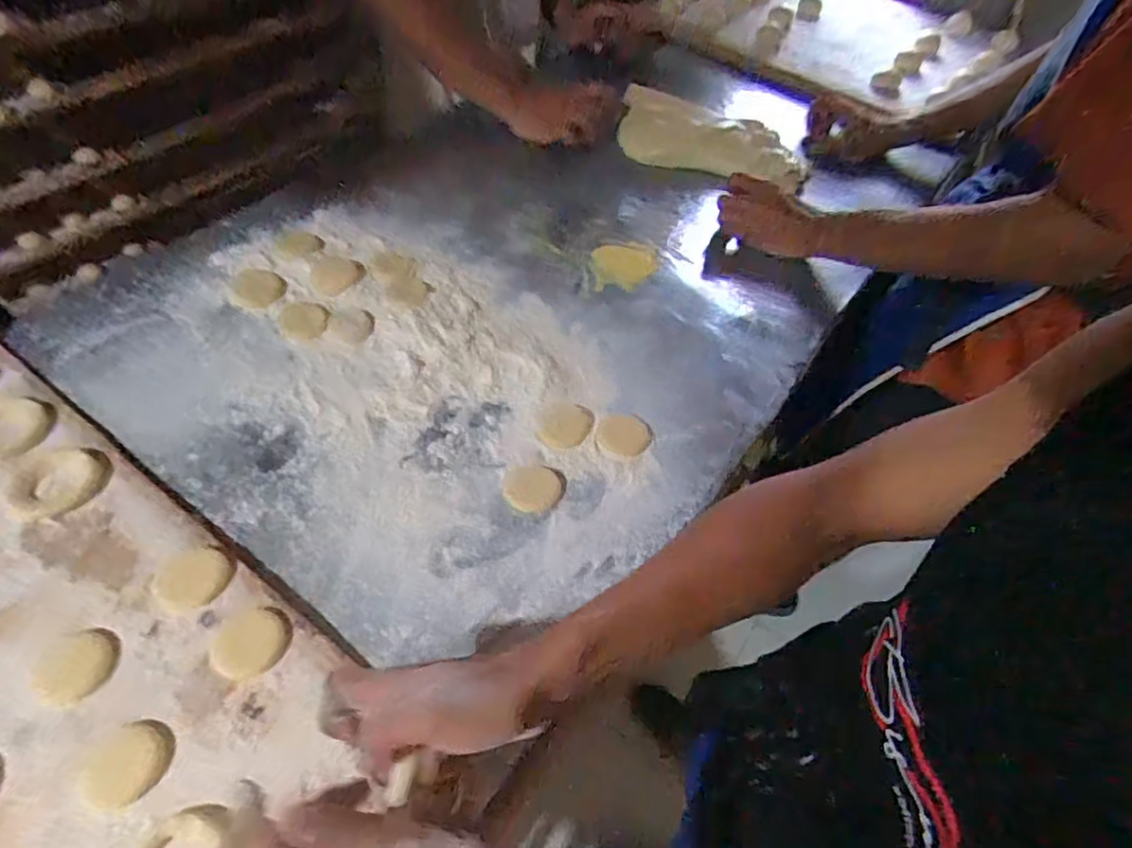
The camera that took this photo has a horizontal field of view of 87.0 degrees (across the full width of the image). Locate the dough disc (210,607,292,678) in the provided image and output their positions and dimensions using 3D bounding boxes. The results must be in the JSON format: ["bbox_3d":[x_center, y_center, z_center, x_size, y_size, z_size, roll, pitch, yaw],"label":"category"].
[{"bbox_3d":[-0.222,0.153,0.418,0.048,0.004,0.044,2,54,-3],"label":"dough disc"}]

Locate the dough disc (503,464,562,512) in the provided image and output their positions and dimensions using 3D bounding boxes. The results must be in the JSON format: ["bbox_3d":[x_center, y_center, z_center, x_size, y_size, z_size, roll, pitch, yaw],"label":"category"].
[{"bbox_3d":[-0.031,0.054,0.522,0.048,0.008,0.049,2,54,-3],"label":"dough disc"}]

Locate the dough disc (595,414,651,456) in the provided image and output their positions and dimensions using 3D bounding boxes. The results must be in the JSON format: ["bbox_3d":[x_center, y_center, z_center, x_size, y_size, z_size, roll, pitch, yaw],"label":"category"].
[{"bbox_3d":[0.054,0.009,0.558,0.049,0.004,0.044,14,54,6],"label":"dough disc"}]

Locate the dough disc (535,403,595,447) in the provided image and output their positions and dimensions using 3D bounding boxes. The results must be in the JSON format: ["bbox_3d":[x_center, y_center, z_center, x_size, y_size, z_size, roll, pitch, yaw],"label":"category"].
[{"bbox_3d":[-0.001,0.001,0.565,0.047,0.005,0.050,2,54,-3],"label":"dough disc"}]

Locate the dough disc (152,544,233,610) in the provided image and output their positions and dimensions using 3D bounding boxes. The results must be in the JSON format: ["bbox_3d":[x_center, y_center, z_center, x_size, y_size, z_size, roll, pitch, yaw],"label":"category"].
[{"bbox_3d":[-0.278,0.114,0.445,0.052,0.004,0.047,19,56,10],"label":"dough disc"}]

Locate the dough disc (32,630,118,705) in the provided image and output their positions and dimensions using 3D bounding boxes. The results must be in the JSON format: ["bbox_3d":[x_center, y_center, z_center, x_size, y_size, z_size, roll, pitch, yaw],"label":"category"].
[{"bbox_3d":[-0.332,0.164,0.402,0.045,0.004,0.045,2,54,-3],"label":"dough disc"}]

